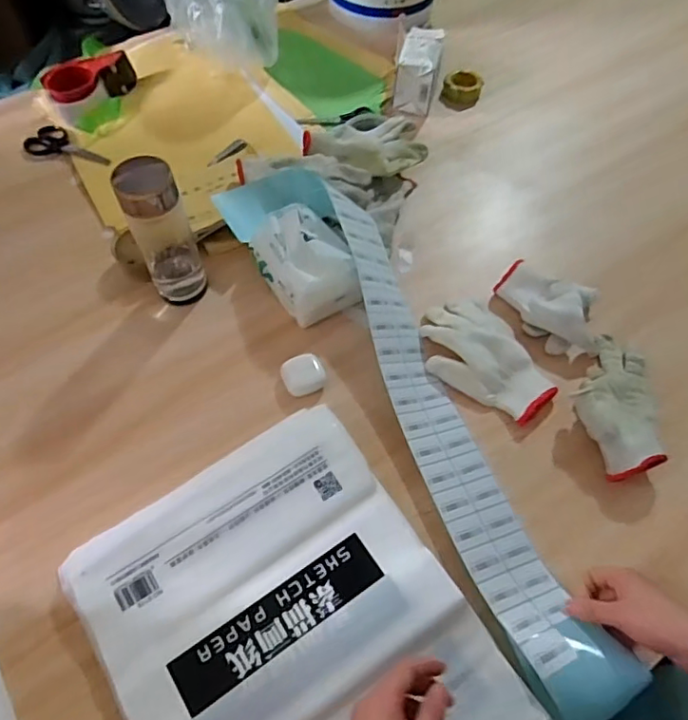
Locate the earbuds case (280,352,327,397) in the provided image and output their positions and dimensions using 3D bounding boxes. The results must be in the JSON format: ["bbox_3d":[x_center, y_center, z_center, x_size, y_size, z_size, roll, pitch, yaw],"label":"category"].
[{"bbox_3d":[-0.048,0.016,0.656,0.050,0.020,0.043,-17,61,-11],"label":"earbuds case"}]

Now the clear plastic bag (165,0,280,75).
[{"bbox_3d":[-0.201,-0.579,0.896,0.151,0.179,0.152,-27,63,-16],"label":"clear plastic bag"}]

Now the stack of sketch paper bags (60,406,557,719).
[{"bbox_3d":[-0.048,0.249,0.488,0.305,0.039,0.374,-29,64,-16],"label":"stack of sketch paper bags"}]

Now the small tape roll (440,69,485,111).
[{"bbox_3d":[0.208,-0.480,0.962,0.068,0.036,0.073,0,59,-1],"label":"small tape roll"}]

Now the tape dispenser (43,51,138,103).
[{"bbox_3d":[-0.420,-0.461,0.904,0.144,0.052,0.064,-17,61,-11],"label":"tape dispenser"}]

